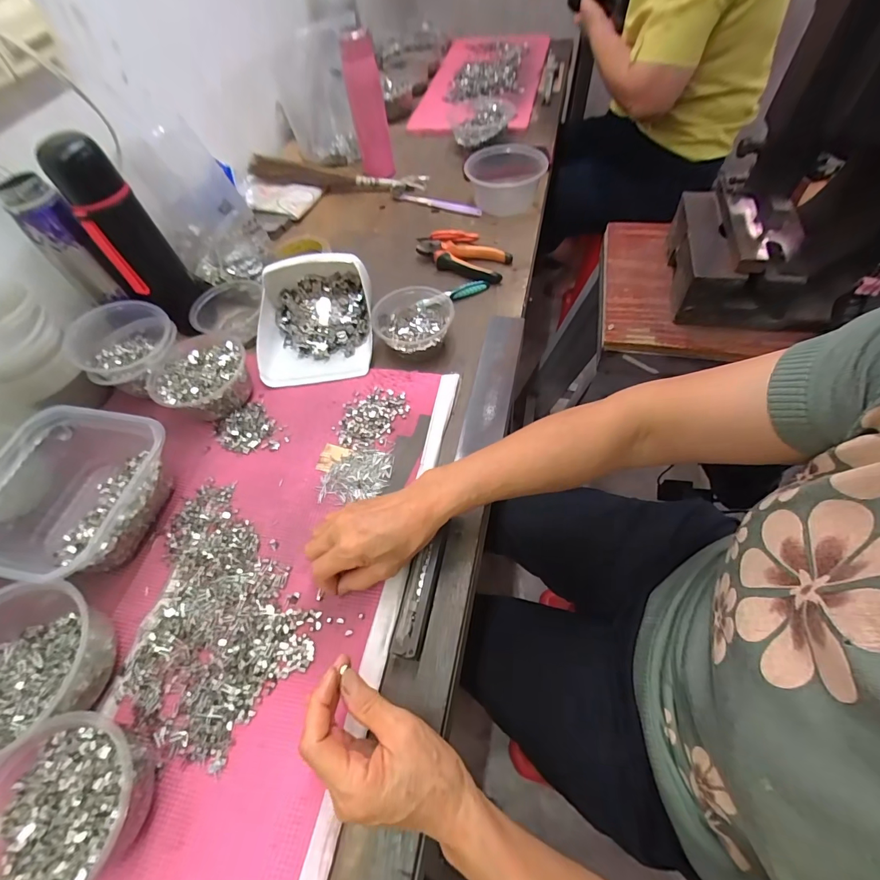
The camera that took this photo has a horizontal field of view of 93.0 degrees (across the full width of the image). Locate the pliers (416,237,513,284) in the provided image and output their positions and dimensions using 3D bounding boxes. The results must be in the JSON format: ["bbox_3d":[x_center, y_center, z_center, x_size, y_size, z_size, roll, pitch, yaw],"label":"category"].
[{"bbox_3d":[0.029,-0.296,0.664,0.166,0.018,0.070,25,63,21],"label":"pliers"}]

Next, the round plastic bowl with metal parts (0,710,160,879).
[{"bbox_3d":[-0.273,0.273,0.303,0.125,0.057,0.112,-27,59,-11],"label":"round plastic bowl with metal parts"}]

